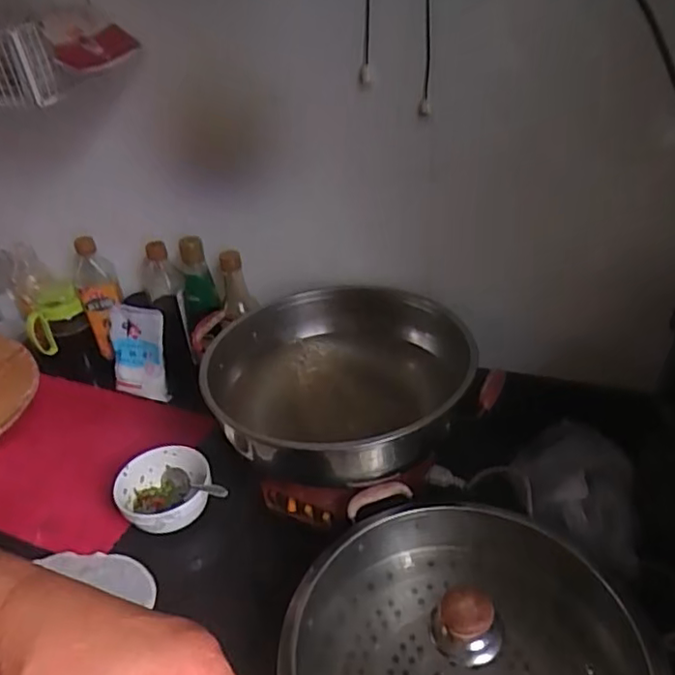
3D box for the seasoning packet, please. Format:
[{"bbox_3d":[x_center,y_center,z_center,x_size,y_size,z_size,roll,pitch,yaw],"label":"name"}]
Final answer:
[{"bbox_3d":[-0.310,0.025,0.954,0.084,0.155,0.011,5,20,4],"label":"seasoning packet"}]

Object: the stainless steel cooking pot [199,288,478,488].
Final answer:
[{"bbox_3d":[-0.004,0.061,0.767,0.301,0.117,0.263,8,38,20],"label":"stainless steel cooking pot"}]

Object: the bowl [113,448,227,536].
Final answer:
[{"bbox_3d":[-0.216,0.203,0.784,0.117,0.084,0.143,-22,38,-21],"label":"bowl"}]

